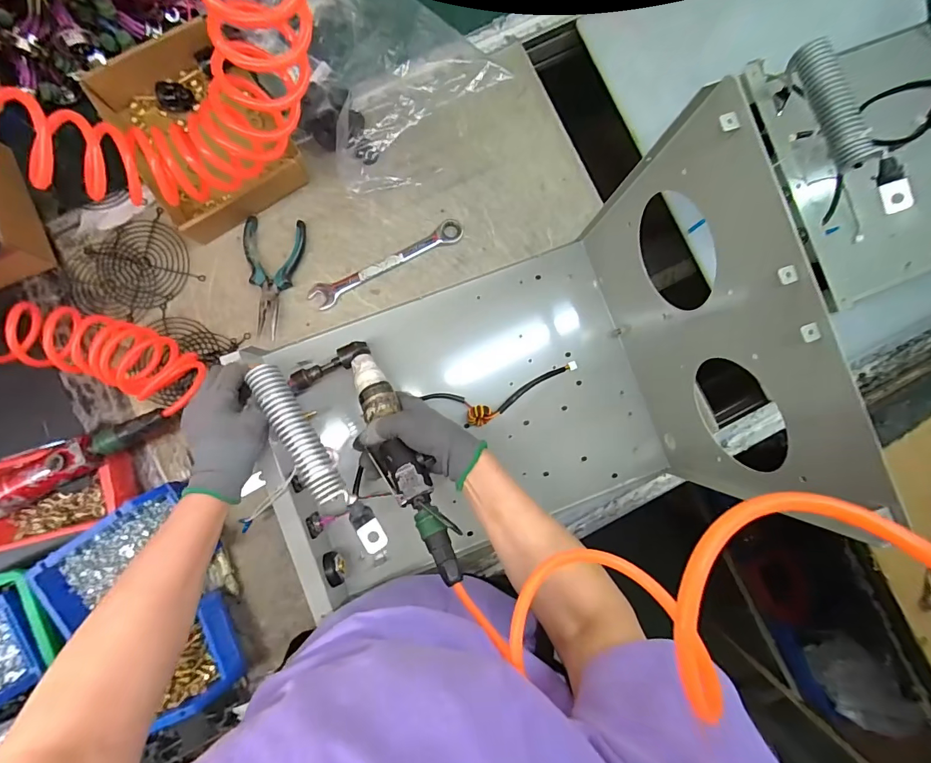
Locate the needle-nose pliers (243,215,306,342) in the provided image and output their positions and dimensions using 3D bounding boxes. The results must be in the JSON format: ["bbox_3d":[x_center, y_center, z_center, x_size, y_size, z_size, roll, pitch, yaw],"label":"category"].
[{"bbox_3d":[-0.251,-0.136,0.555,0.073,0.019,0.150,3,86,-3],"label":"needle-nose pliers"}]

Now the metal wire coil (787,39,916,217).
[{"bbox_3d":[0.402,-0.267,0.448,0.033,0.044,0.201,-15,87,-4],"label":"metal wire coil"}]

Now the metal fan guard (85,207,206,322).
[{"bbox_3d":[-0.418,-0.155,0.555,0.107,0.005,0.113,-35,89,-5],"label":"metal fan guard"}]

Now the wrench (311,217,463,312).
[{"bbox_3d":[-0.103,-0.159,0.573,0.219,0.011,0.031,-28,88,-5],"label":"wrench"}]

